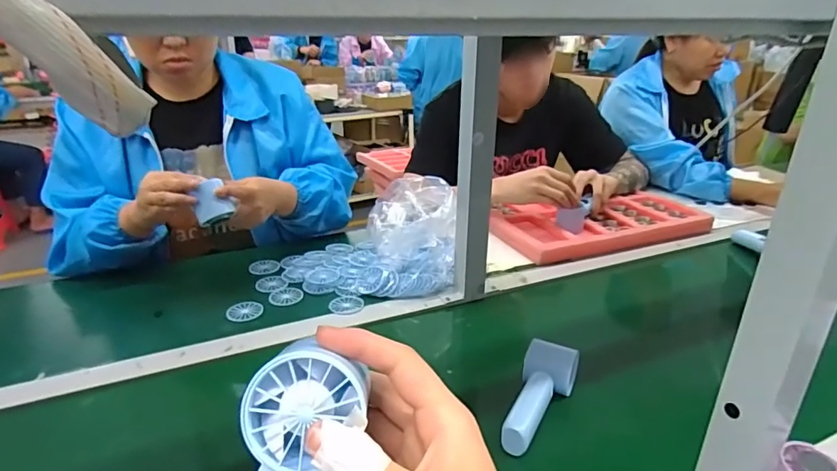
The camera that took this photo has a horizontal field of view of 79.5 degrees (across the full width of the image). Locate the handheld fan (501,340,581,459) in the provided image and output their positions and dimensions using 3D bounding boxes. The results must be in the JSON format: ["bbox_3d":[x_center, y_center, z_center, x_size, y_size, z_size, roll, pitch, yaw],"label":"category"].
[{"bbox_3d":[0.131,0.170,0.541,0.055,0.046,0.133,12,25,23],"label":"handheld fan"}]

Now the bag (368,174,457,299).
[{"bbox_3d":[-0.016,-0.015,0.865,0.128,0.132,0.236,-2,23,-7],"label":"bag"}]

